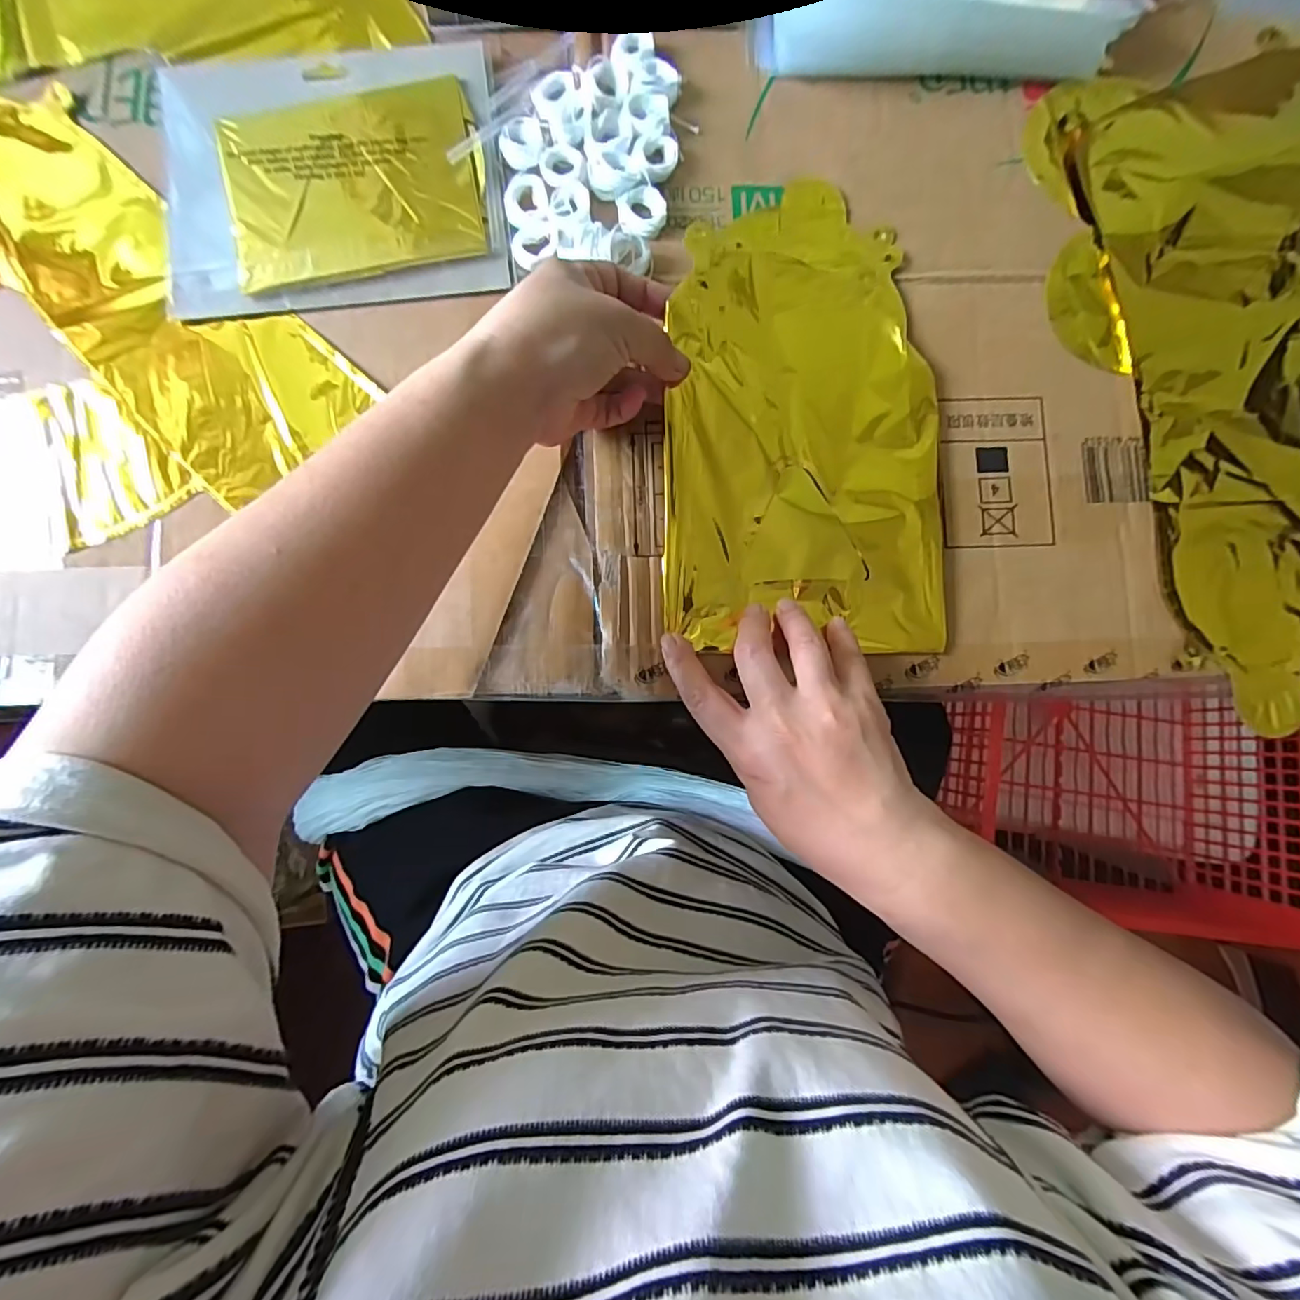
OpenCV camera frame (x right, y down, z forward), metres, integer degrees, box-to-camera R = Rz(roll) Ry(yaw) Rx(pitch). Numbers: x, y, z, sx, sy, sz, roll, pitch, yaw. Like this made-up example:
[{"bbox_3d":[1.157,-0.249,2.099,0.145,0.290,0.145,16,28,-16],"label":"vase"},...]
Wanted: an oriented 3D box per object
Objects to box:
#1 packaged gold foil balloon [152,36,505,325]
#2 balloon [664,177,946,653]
[{"bbox_3d":[-0.190,-0.284,0.330,0.197,0.015,0.168,-8,84,-1],"label":"packaged gold foil balloon"},{"bbox_3d":[0.088,-0.139,0.316,0.155,0.032,0.270,0,84,0],"label":"balloon"}]

